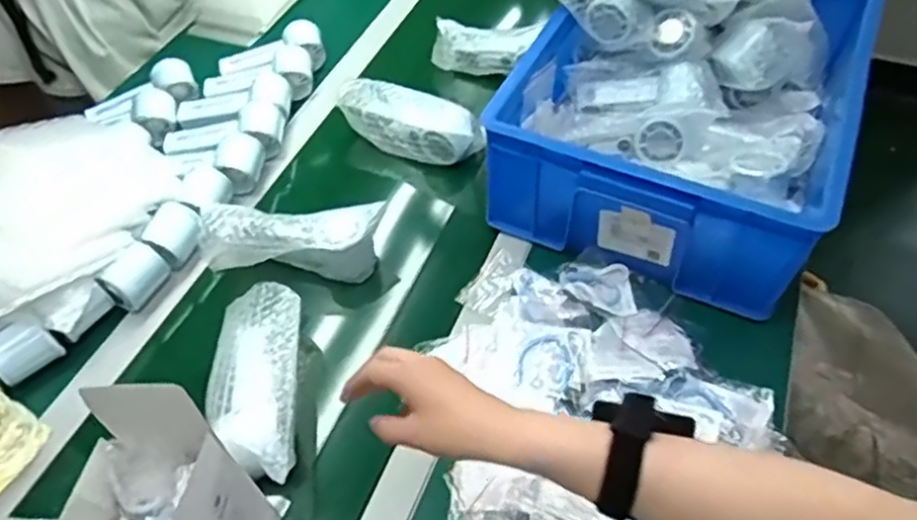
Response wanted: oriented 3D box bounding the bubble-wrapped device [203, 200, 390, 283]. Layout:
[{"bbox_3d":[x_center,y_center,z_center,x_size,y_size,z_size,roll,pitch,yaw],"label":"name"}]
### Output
[{"bbox_3d":[-0.192,-0.024,0.763,0.198,0.080,0.064,0,54,3],"label":"bubble-wrapped device"}]

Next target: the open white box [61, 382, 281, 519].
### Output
[{"bbox_3d":[-0.205,0.183,0.492,0.087,0.219,0.090,5,55,6],"label":"open white box"}]

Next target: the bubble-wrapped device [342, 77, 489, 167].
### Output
[{"bbox_3d":[-0.064,-0.185,0.869,0.213,0.051,0.061,23,58,18],"label":"bubble-wrapped device"}]

